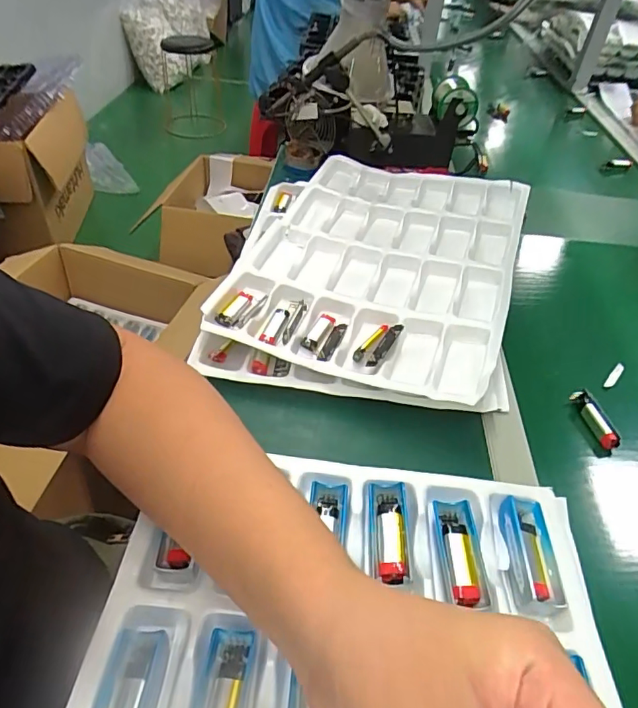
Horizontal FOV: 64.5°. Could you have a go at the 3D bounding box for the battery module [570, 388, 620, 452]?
[{"bbox_3d":[0.287,0.066,0.524,0.017,0.020,0.069,-2,44,-8],"label":"battery module"}]

